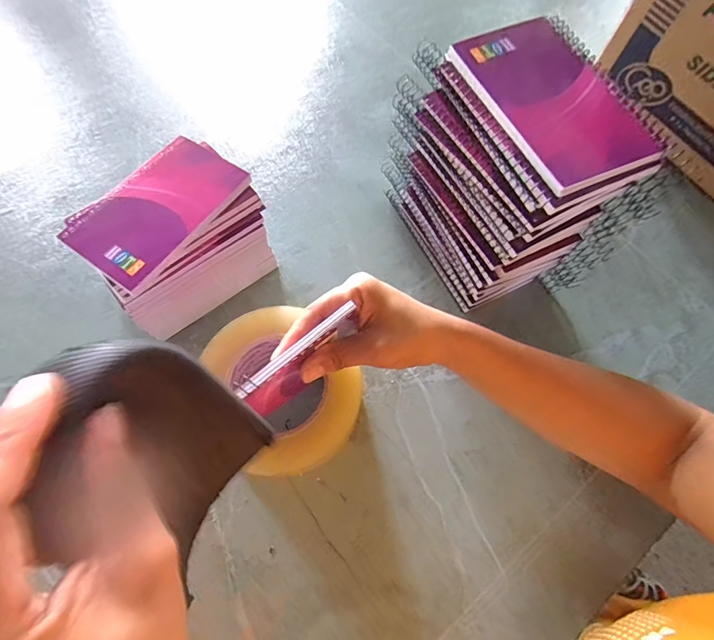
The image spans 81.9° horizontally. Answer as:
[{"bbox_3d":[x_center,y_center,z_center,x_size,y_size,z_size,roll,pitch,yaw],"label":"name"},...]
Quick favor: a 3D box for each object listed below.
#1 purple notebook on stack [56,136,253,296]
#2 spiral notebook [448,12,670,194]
[{"bbox_3d":[-0.157,-0.090,0.324,0.081,0.008,0.129,34,69,12],"label":"purple notebook on stack"},{"bbox_3d":[0.126,-0.140,0.260,0.085,0.014,0.130,-23,70,-11],"label":"spiral notebook"}]

